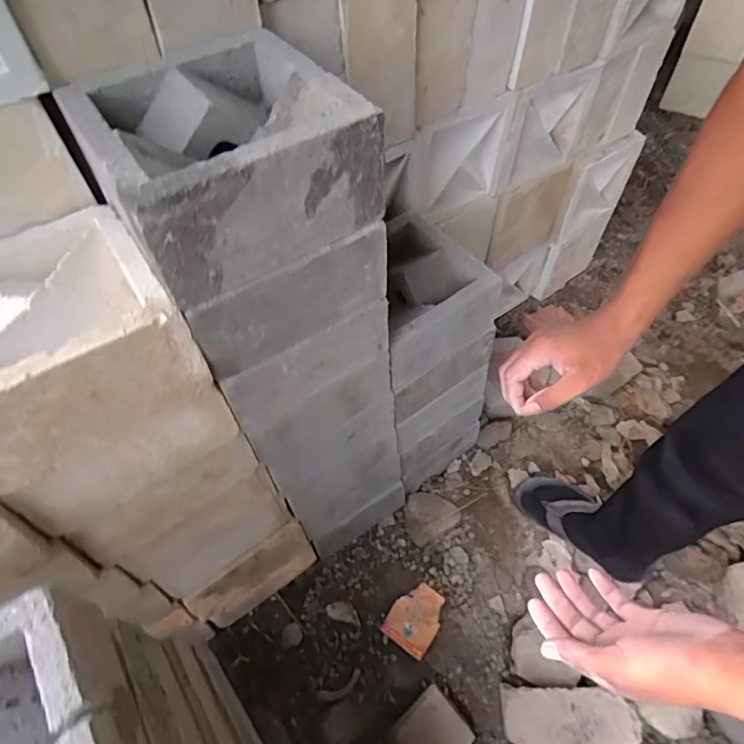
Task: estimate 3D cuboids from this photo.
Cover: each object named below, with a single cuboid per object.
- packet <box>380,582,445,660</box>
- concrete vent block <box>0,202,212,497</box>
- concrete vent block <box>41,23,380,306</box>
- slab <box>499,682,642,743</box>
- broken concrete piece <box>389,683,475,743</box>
[{"bbox_3d":[0.080,0.439,0.908,0.087,0.004,0.109,29,59,21],"label":"packet"},{"bbox_3d":[-0.285,-0.038,0.447,0.194,0.092,0.196,-29,60,-19],"label":"concrete vent block"},{"bbox_3d":[-0.126,-0.191,0.440,0.201,0.104,0.198,-29,60,-19],"label":"concrete vent block"},{"bbox_3d":[0.298,0.546,0.768,0.189,0.034,0.117,4,55,2],"label":"slab"},{"bbox_3d":[0.096,0.562,0.770,0.114,0.026,0.110,37,79,32],"label":"broken concrete piece"}]

